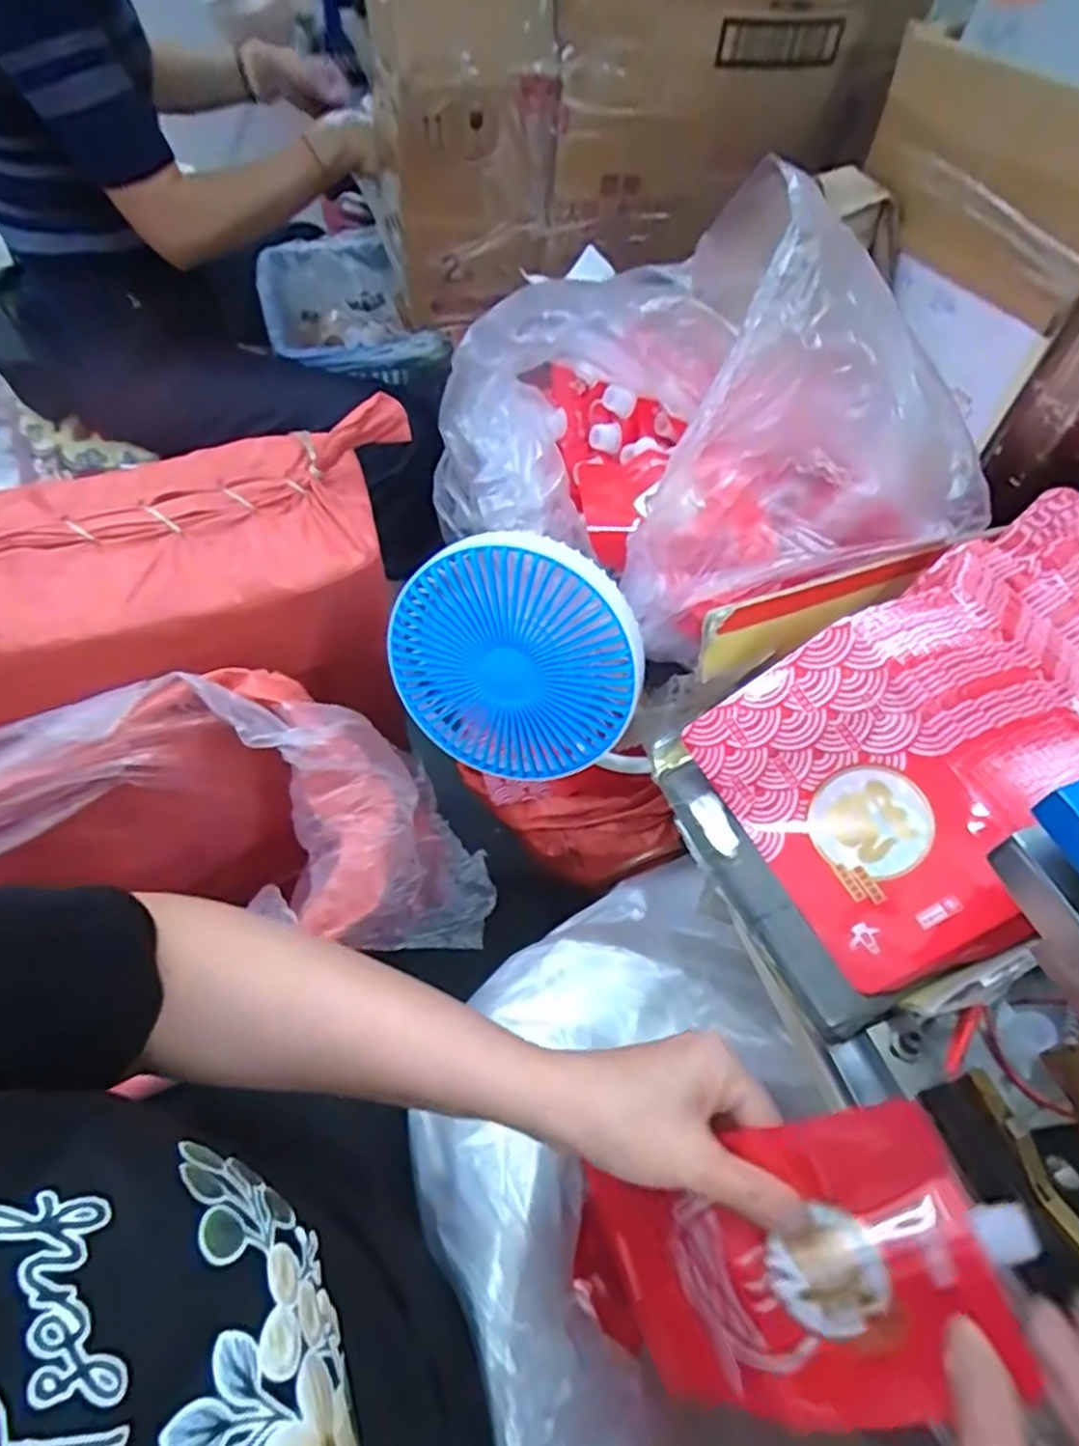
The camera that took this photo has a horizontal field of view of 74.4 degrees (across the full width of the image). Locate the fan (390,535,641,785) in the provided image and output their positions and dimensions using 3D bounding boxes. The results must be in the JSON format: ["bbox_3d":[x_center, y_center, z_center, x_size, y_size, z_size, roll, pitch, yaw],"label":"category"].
[{"bbox_3d":[-0.010,-0.052,0.484,0.162,0.163,0.085,15,32,9],"label":"fan"}]

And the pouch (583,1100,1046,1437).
[{"bbox_3d":[0.115,0.242,0.316,0.183,0.026,0.115,-26,77,26],"label":"pouch"}]

